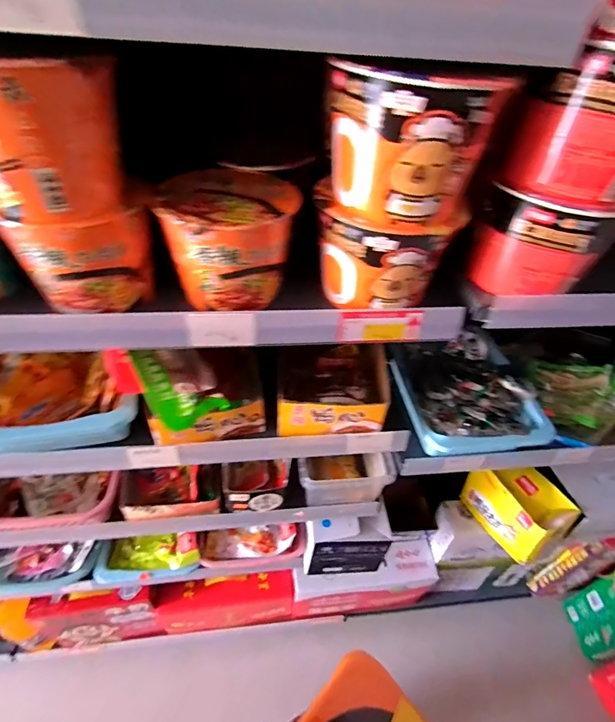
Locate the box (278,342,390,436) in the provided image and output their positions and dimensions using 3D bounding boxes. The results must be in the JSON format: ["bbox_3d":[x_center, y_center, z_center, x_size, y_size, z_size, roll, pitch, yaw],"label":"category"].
[{"bbox_3d":[0.035,0.022,0.590,0.148,0.074,0.167,3,45,-2],"label":"box"}]

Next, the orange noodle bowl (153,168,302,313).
[{"bbox_3d":[-0.073,-0.119,0.398,0.117,0.100,0.112,2,45,-2],"label":"orange noodle bowl"}]

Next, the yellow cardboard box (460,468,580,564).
[{"bbox_3d":[0.471,0.326,0.905,0.128,0.143,0.199,-20,50,-22],"label":"yellow cardboard box"}]

